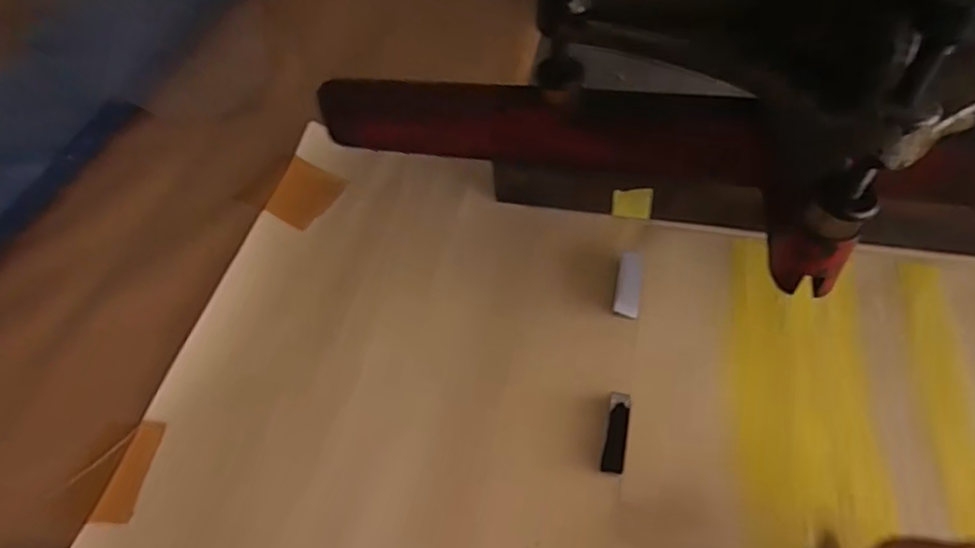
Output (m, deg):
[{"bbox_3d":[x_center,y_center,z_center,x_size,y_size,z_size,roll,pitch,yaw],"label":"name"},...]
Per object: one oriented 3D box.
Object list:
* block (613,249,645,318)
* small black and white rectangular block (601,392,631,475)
[{"bbox_3d":[0.074,0.006,0.326,0.012,0.010,0.039,9,53,11],"label":"block"},{"bbox_3d":[0.058,0.069,0.276,0.010,0.007,0.035,9,53,11],"label":"small black and white rectangular block"}]

